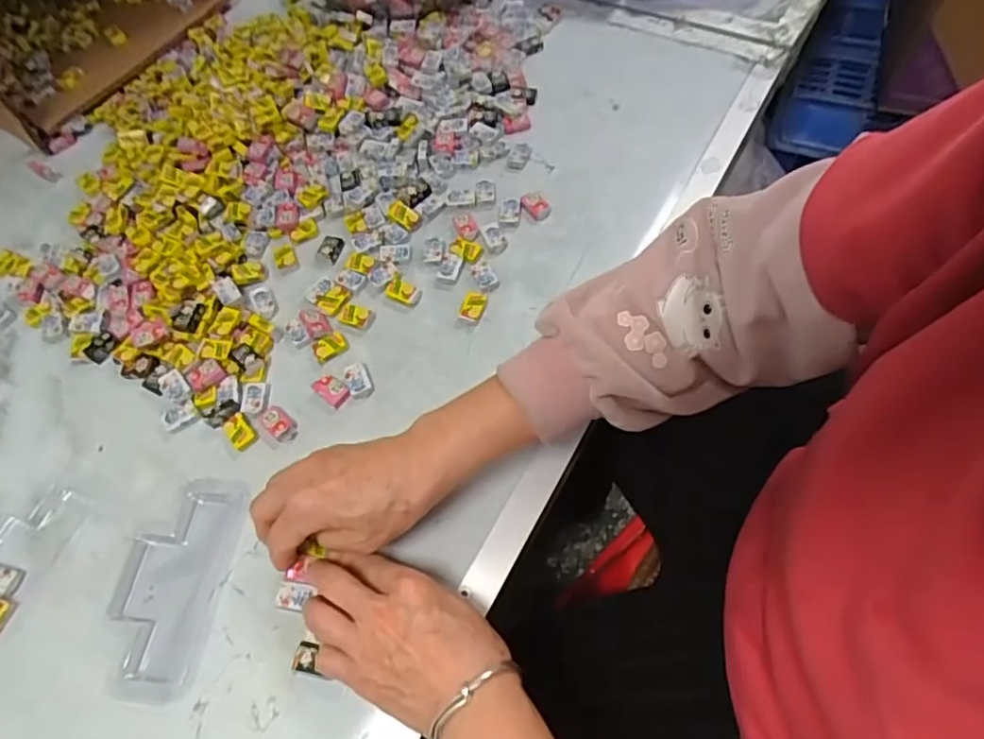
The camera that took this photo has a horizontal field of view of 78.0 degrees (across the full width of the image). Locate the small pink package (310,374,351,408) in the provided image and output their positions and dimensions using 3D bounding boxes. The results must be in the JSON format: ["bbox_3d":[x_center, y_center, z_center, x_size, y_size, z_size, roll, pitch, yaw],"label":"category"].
[{"bbox_3d":[-0.126,0.015,0.476,0.031,0.007,0.018,33,70,18],"label":"small pink package"}]

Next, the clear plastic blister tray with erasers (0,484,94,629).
[{"bbox_3d":[-0.346,0.133,0.432,0.066,0.011,0.111,20,66,13],"label":"clear plastic blister tray with erasers"}]

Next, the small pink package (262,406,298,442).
[{"bbox_3d":[-0.163,0.041,0.464,0.032,0.007,0.019,40,72,21],"label":"small pink package"}]

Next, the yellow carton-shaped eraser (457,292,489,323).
[{"bbox_3d":[-0.016,-0.051,0.501,0.021,0.007,0.029,14,65,11],"label":"yellow carton-shaped eraser"}]

